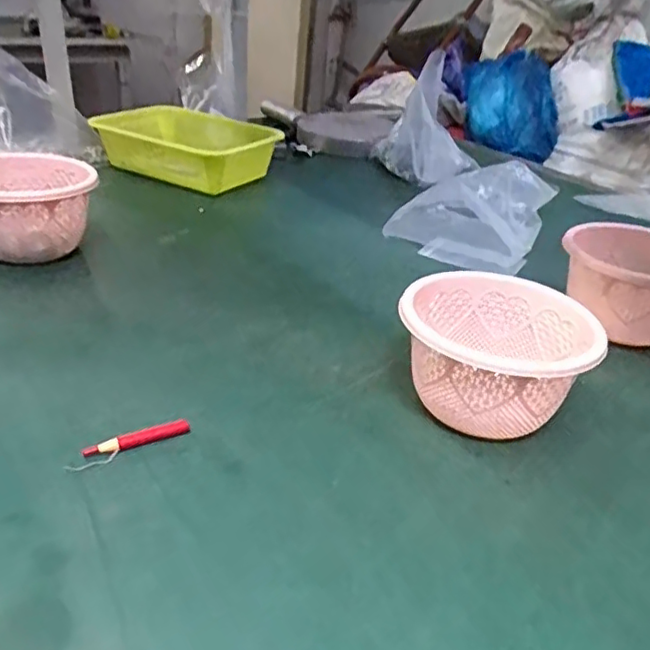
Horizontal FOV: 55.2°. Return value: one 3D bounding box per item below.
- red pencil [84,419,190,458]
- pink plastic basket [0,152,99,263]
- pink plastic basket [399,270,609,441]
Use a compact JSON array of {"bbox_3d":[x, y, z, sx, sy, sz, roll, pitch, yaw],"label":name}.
[{"bbox_3d":[-0.132,0.080,0.438,0.073,0.010,0.011,-14,34,-31],"label":"red pencil"},{"bbox_3d":[-0.325,-0.124,0.677,0.143,0.096,0.141,-8,31,-21],"label":"pink plastic basket"},{"bbox_3d":[0.131,0.028,0.500,0.143,0.090,0.137,6,29,2],"label":"pink plastic basket"}]

